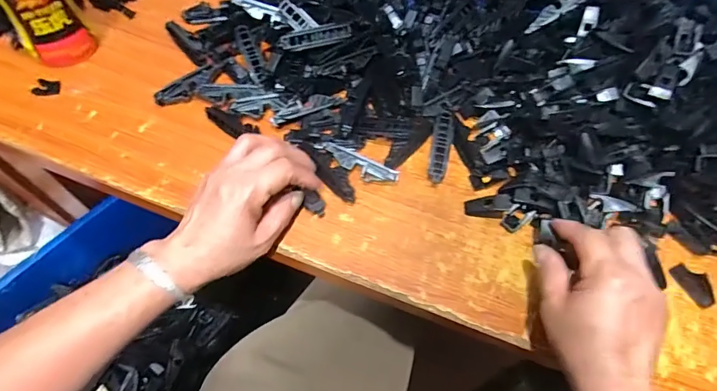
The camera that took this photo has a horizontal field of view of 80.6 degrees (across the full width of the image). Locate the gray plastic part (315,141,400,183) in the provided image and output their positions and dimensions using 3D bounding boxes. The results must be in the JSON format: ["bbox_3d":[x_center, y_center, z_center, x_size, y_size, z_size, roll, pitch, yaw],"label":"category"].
[{"bbox_3d":[-0.003,-0.031,0.420,0.086,0.013,0.020,23,63,8],"label":"gray plastic part"}]

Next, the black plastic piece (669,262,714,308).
[{"bbox_3d":[0.300,0.078,0.375,0.019,0.008,0.040,-24,66,-16],"label":"black plastic piece"}]

